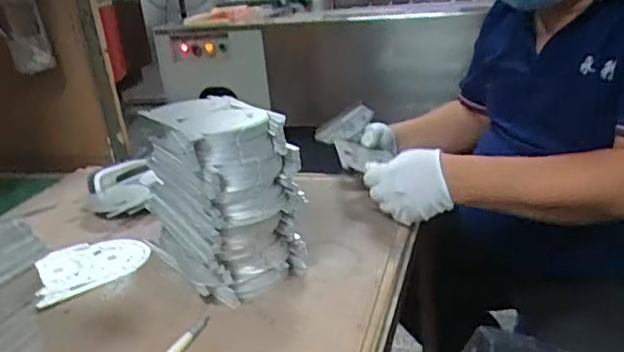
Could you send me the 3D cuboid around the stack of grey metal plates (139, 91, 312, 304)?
[{"bbox_3d":[-0.113,0.018,0.695,0.133,0.188,0.196,-18,25,-29],"label":"stack of grey metal plates"}]

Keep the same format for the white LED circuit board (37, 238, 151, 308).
[{"bbox_3d":[-0.284,0.112,0.739,0.140,0.011,0.114,-19,26,-31],"label":"white LED circuit board"}]

